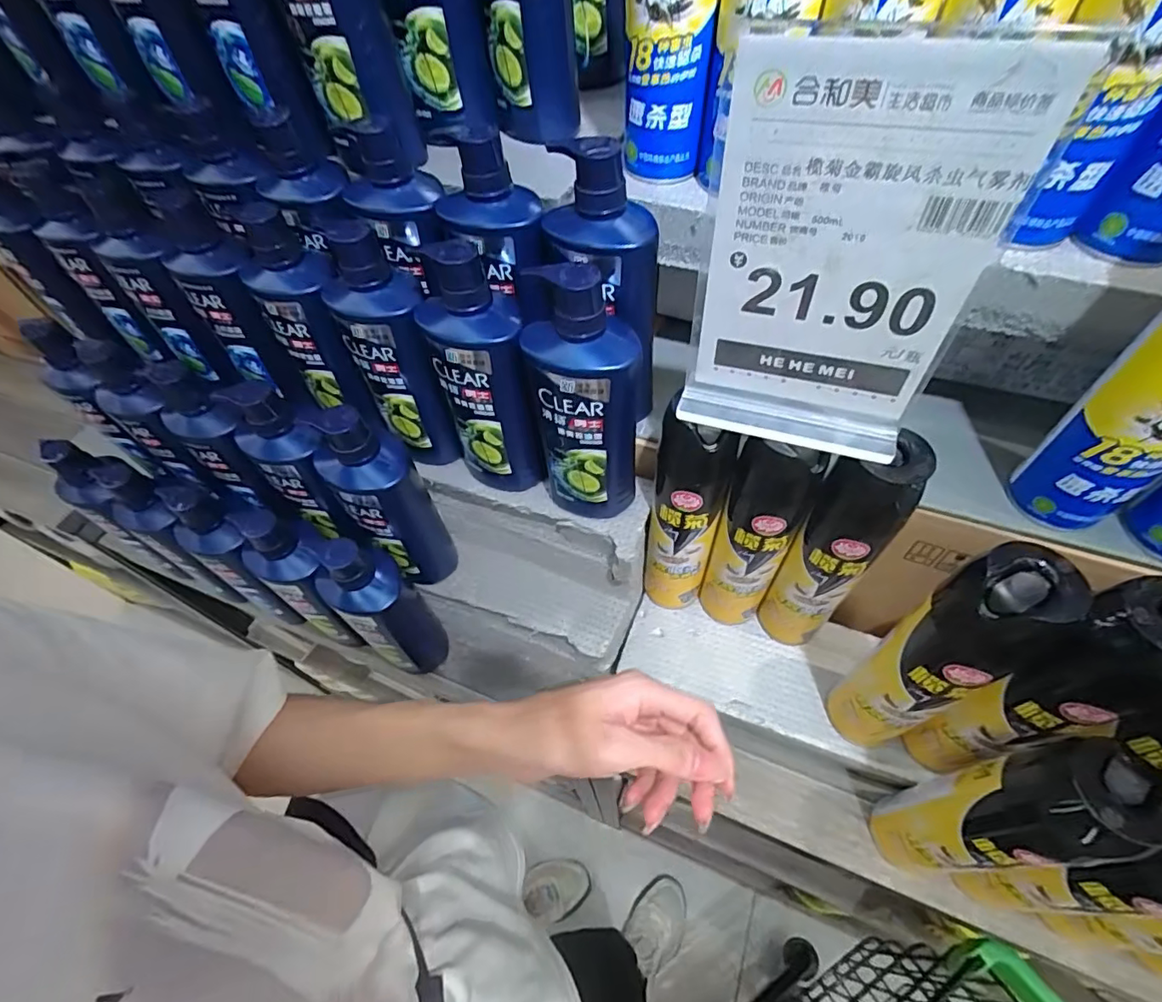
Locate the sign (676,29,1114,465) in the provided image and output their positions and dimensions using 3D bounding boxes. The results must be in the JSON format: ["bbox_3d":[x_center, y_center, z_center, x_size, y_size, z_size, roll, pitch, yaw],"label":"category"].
[{"bbox_3d":[0.141,-0.119,0.308,0.140,0.222,0.018,17,58,15],"label":"sign"}]

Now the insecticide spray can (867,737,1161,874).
[{"bbox_3d":[0.297,0.233,0.397,0.059,0.262,0.060,-2,55,3],"label":"insecticide spray can"}]

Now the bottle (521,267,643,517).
[{"bbox_3d":[0.004,-0.071,0.433,0.079,0.225,0.059,-2,55,3],"label":"bottle"}]

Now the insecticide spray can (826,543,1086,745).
[{"bbox_3d":[0.268,0.131,0.421,0.059,0.278,0.059,-2,55,3],"label":"insecticide spray can"}]

